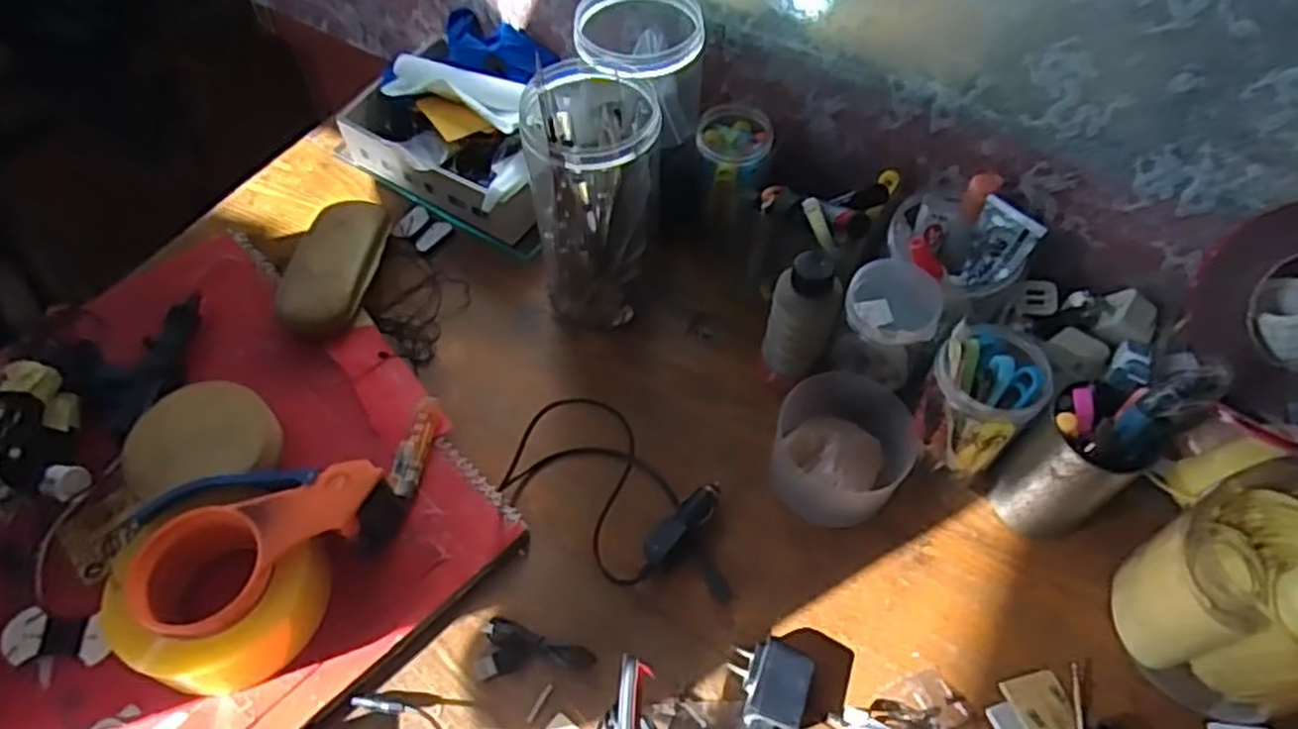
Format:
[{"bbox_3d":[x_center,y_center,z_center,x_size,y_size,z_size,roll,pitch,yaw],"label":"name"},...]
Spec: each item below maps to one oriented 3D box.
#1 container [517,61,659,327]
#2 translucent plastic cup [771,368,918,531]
[{"bbox_3d":[-0.041,-0.135,0.627,0.095,0.202,0.121,2,55,0],"label":"container"},{"bbox_3d":[0.142,0.067,0.578,0.098,0.062,0.099,1,55,-1],"label":"translucent plastic cup"}]

